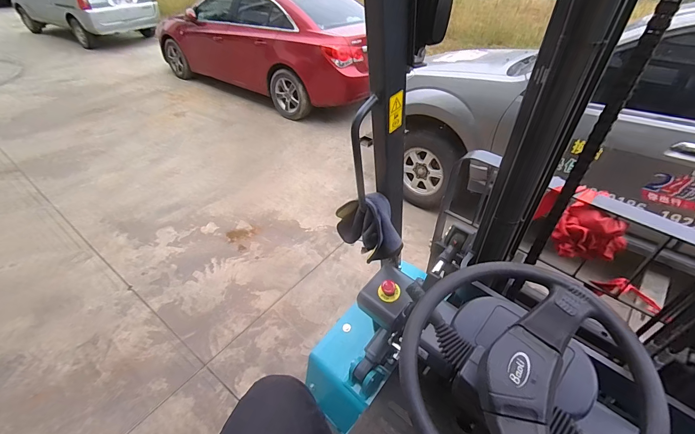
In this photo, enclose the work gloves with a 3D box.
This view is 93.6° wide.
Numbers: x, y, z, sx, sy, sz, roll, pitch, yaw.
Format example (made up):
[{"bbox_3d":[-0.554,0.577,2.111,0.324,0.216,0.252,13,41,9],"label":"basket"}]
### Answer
[{"bbox_3d":[0.051,0.015,0.767,0.094,0.129,0.176,-25,44,-22],"label":"work gloves"}]

